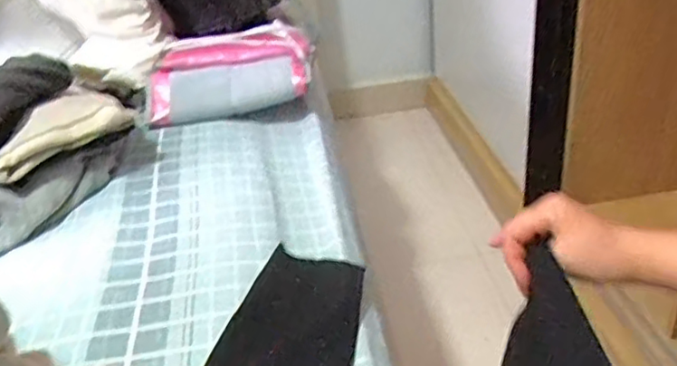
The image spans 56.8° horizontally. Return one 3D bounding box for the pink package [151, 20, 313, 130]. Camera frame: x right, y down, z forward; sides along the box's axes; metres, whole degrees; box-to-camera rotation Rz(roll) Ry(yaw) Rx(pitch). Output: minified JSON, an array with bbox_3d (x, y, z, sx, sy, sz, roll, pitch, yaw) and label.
[{"bbox_3d":[-0.178,-0.192,1.030,0.267,0.041,0.185,-11,52,-11],"label":"pink package"}]

